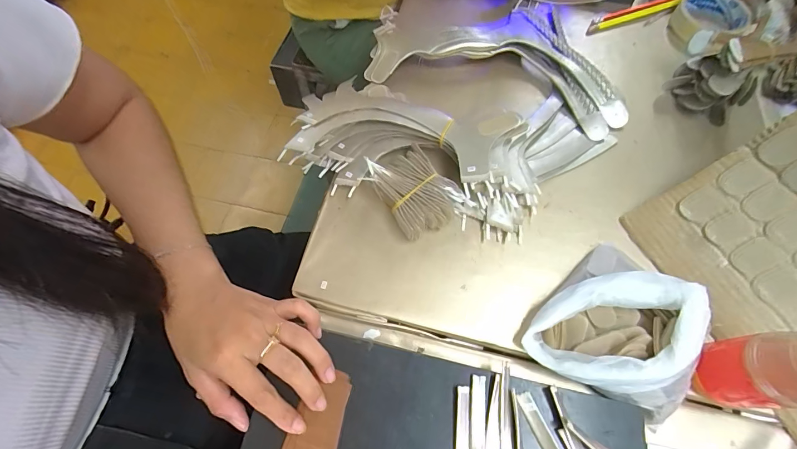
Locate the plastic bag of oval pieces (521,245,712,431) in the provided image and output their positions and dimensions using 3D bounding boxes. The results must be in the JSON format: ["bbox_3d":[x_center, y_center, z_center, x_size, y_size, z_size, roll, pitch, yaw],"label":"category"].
[{"bbox_3d":[0.192,0.084,0.312,0.122,0.057,0.135,37,69,17],"label":"plastic bag of oval pieces"}]

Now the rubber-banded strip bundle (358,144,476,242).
[{"bbox_3d":[0.015,-0.033,0.384,0.070,0.036,0.098,-35,68,-16],"label":"rubber-banded strip bundle"}]

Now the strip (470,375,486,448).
[{"bbox_3d":[0.057,0.177,0.275,0.012,0.005,0.120,7,63,4],"label":"strip"}]

